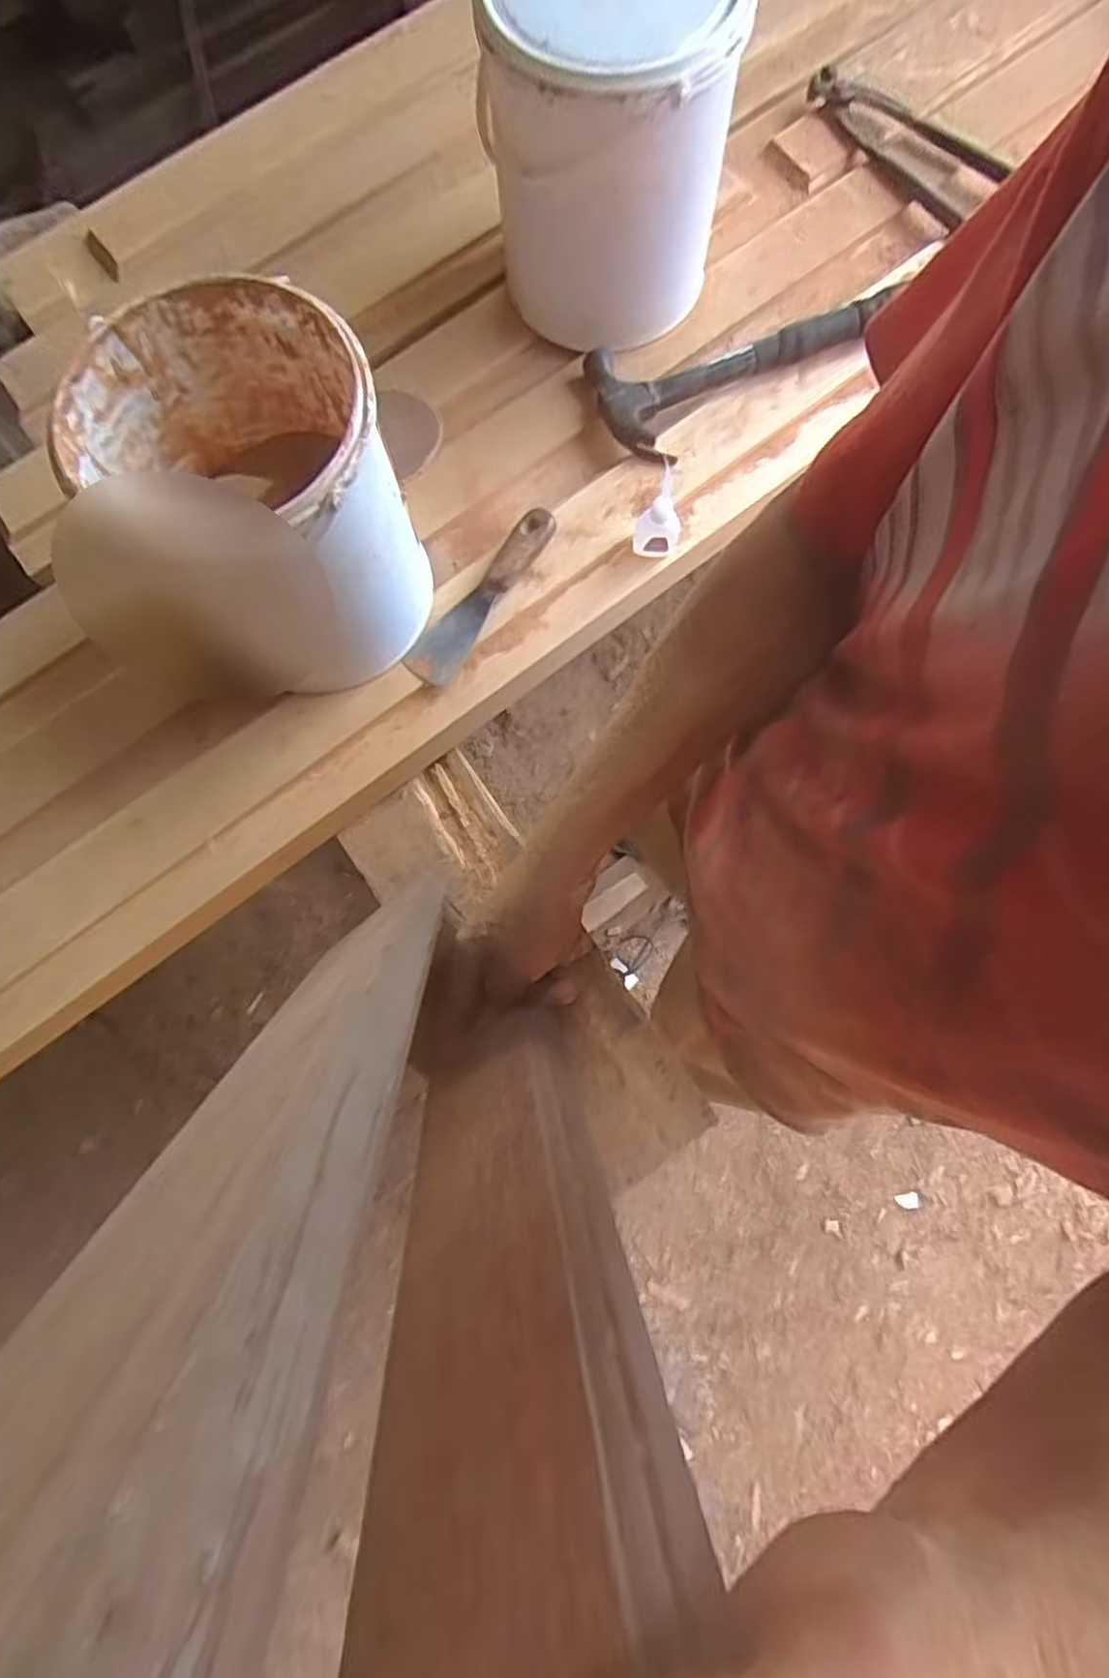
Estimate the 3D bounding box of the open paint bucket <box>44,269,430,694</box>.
[{"bbox_3d":[-0.188,-0.235,0.492,0.177,0.199,0.156,14,78,3],"label":"open paint bucket"}]

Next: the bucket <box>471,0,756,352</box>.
[{"bbox_3d":[0.039,-0.527,0.554,0.175,0.213,0.176,0,79,0],"label":"bucket"}]

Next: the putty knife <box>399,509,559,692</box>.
[{"bbox_3d":[-0.058,-0.197,0.570,0.037,0.027,0.164,35,81,6],"label":"putty knife"}]

